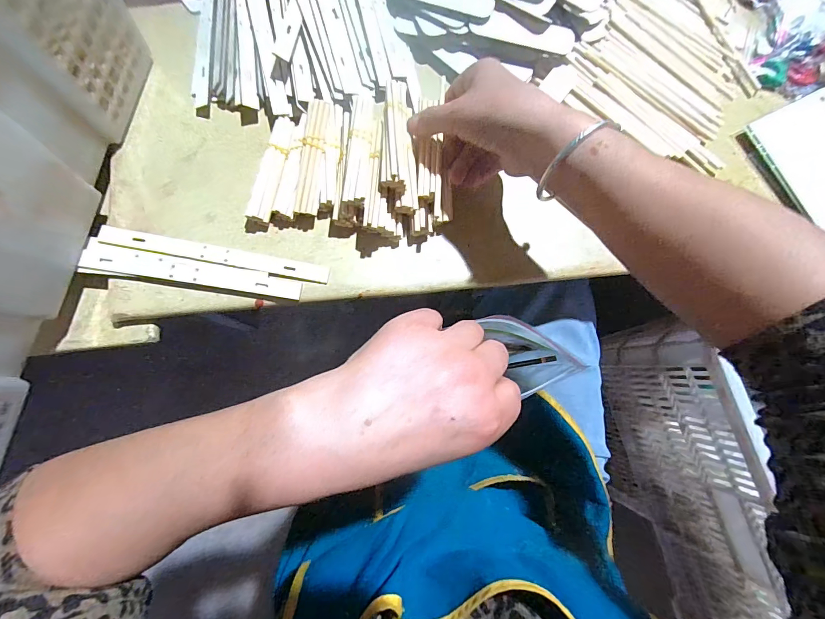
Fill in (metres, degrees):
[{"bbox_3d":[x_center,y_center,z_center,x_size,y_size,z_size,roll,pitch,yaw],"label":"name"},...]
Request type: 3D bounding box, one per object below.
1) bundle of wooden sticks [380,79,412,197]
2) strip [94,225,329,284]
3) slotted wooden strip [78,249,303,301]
[{"bbox_3d":[-0.014,-0.152,0.321,0.023,0.023,0.099,4,81,-5],"label":"bundle of wooden sticks"},{"bbox_3d":[-0.175,-0.049,0.327,0.198,0.004,0.017,10,67,-5],"label":"strip"},{"bbox_3d":[-0.191,-0.030,0.319,0.182,0.010,0.017,8,80,-4],"label":"slotted wooden strip"}]

